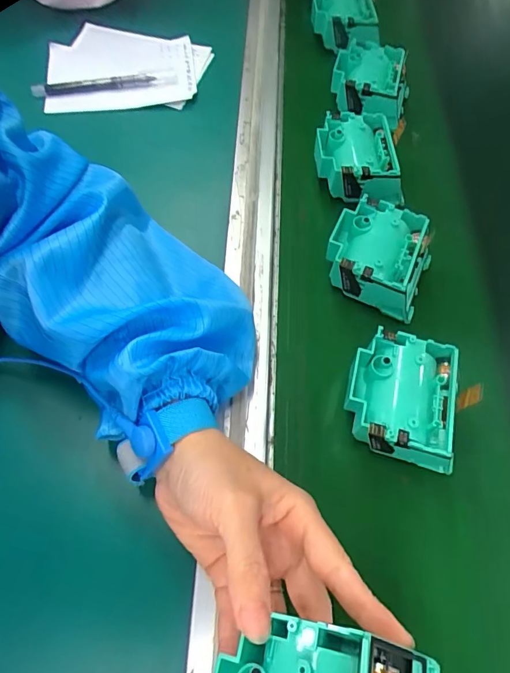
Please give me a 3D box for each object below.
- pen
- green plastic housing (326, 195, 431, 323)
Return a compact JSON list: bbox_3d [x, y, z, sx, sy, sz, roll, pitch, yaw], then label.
[{"bbox_3d":[-0.155,-0.261,0.463,0.144,0.015,0.015,-7,58,-4],"label":"pen"},{"bbox_3d":[0.096,-0.062,0.345,0.074,0.042,0.072,20,60,12],"label":"green plastic housing"}]

